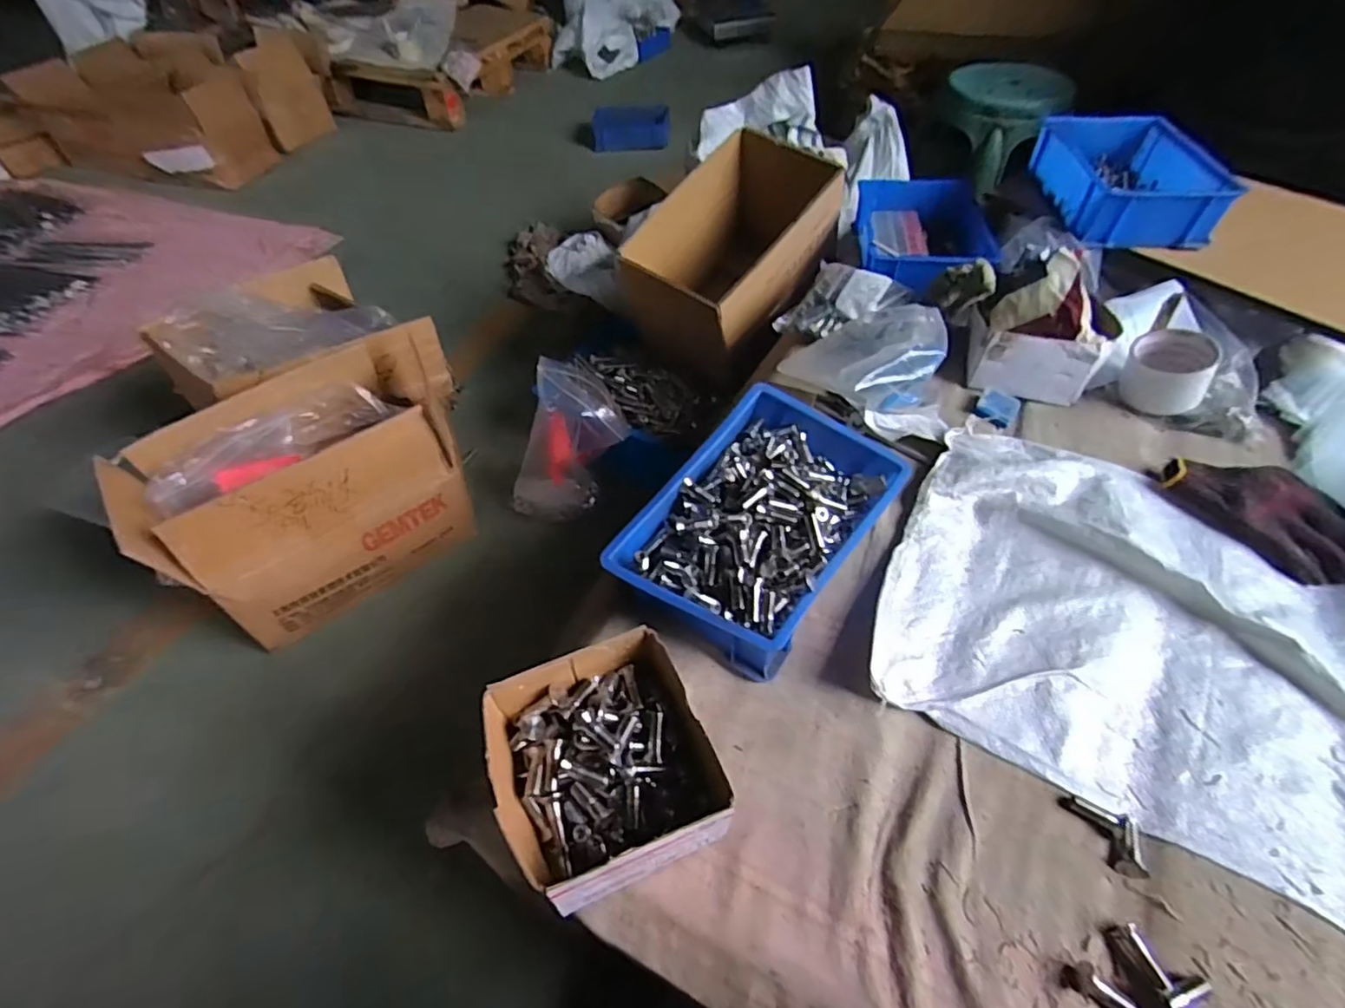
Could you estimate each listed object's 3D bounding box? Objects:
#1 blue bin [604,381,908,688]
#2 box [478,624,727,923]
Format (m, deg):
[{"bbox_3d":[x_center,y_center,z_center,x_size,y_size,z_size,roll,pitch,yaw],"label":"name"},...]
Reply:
[{"bbox_3d":[0.082,0.019,0.572,0.165,0.087,0.241,30,57,24],"label":"blue bin"},{"bbox_3d":[-0.047,0.189,0.451,0.143,0.080,0.144,-20,52,-14],"label":"box"}]

